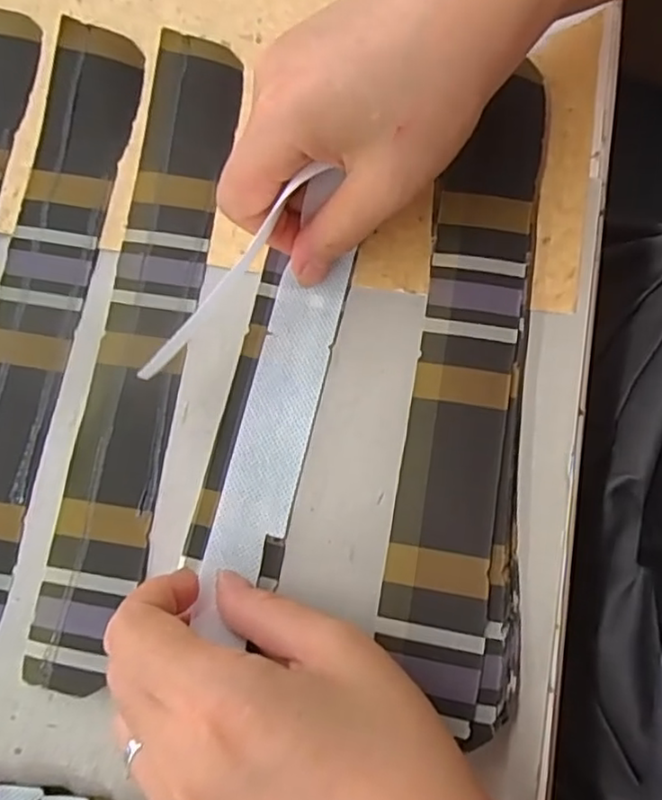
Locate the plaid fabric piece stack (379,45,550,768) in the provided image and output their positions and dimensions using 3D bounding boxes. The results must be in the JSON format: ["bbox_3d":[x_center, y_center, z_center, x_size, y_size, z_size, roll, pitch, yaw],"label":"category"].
[{"bbox_3d":[0.052,-0.012,0.239,0.045,0.015,0.242,6,80,2],"label":"plaid fabric piece stack"}]

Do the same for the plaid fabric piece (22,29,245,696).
[{"bbox_3d":[-0.074,-0.025,0.250,0.035,0.008,0.257,9,80,3],"label":"plaid fabric piece"}]

